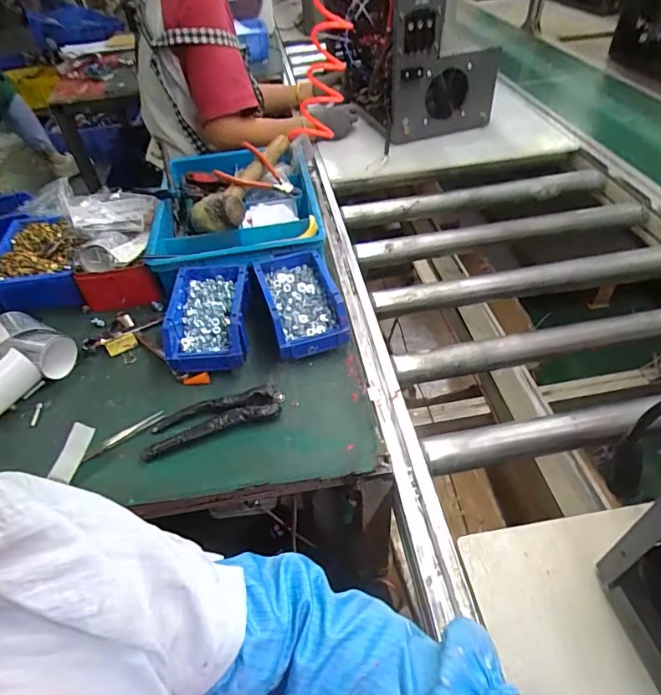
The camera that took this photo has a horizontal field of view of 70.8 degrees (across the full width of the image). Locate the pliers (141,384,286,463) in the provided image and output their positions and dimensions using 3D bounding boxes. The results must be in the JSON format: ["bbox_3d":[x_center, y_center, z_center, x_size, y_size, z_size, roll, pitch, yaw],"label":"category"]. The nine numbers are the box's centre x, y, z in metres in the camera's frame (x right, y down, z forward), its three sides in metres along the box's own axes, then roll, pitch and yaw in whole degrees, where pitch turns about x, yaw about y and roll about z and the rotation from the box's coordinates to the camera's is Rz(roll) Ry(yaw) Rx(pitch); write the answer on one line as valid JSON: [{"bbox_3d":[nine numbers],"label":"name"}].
[{"bbox_3d":[-0.146,0.087,0.580,0.176,0.015,0.054,-17,47,-11],"label":"pliers"}]

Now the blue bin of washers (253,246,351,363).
[{"bbox_3d":[-0.043,-0.068,0.684,0.111,0.063,0.167,-16,47,-10],"label":"blue bin of washers"}]

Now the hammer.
[{"bbox_3d":[-0.164,-0.302,0.869,0.091,0.061,0.276,9,48,14],"label":"hammer"}]

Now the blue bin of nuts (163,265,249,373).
[{"bbox_3d":[-0.177,-0.047,0.671,0.111,0.057,0.167,-6,46,-1],"label":"blue bin of nuts"}]

